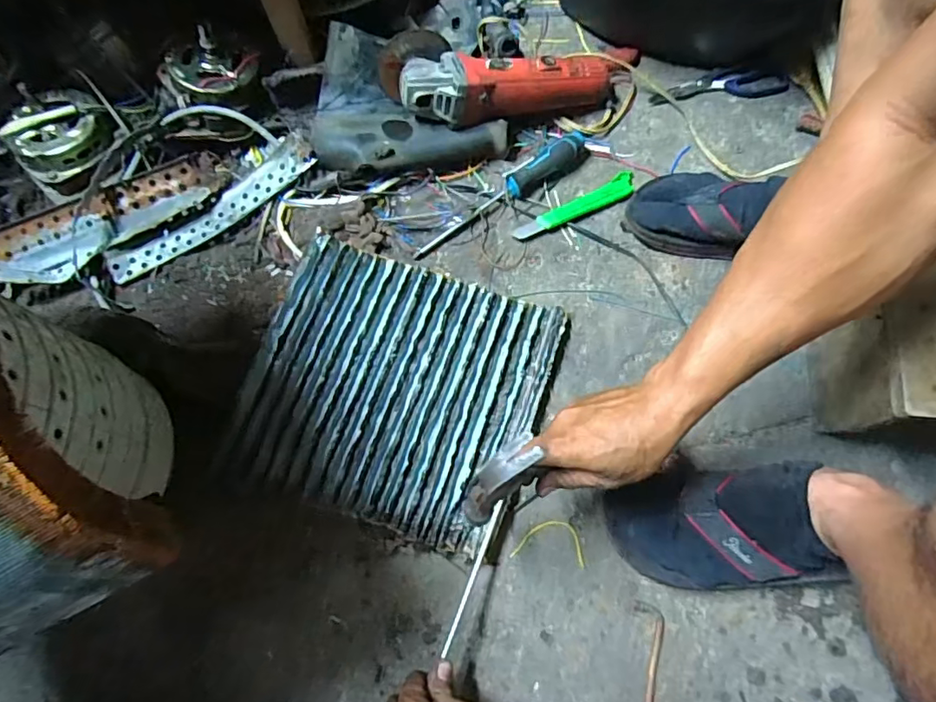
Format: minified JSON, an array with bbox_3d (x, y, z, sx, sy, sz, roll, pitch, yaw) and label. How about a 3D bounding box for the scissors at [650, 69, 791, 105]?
[{"bbox_3d":[0.331,-0.353,0.721,0.178,0.020,0.037,-4,71,1],"label":"scissors"}]

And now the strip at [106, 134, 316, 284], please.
[{"bbox_3d":[-0.313,-0.169,0.658,0.270,0.063,0.041,-28,73,-7],"label":"strip"}]

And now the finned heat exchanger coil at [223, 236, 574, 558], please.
[{"bbox_3d":[-0.074,0.040,0.589,0.297,0.046,0.275,17,73,7],"label":"finned heat exchanger coil"}]

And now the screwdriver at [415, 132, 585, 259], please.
[{"bbox_3d":[0.043,-0.197,0.667,0.259,0.033,0.029,-35,74,-10],"label":"screwdriver"}]

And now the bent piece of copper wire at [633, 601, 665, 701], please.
[{"bbox_3d":[0.177,0.301,0.515,0.032,0.004,0.116,-4,71,0],"label":"bent piece of copper wire"}]

